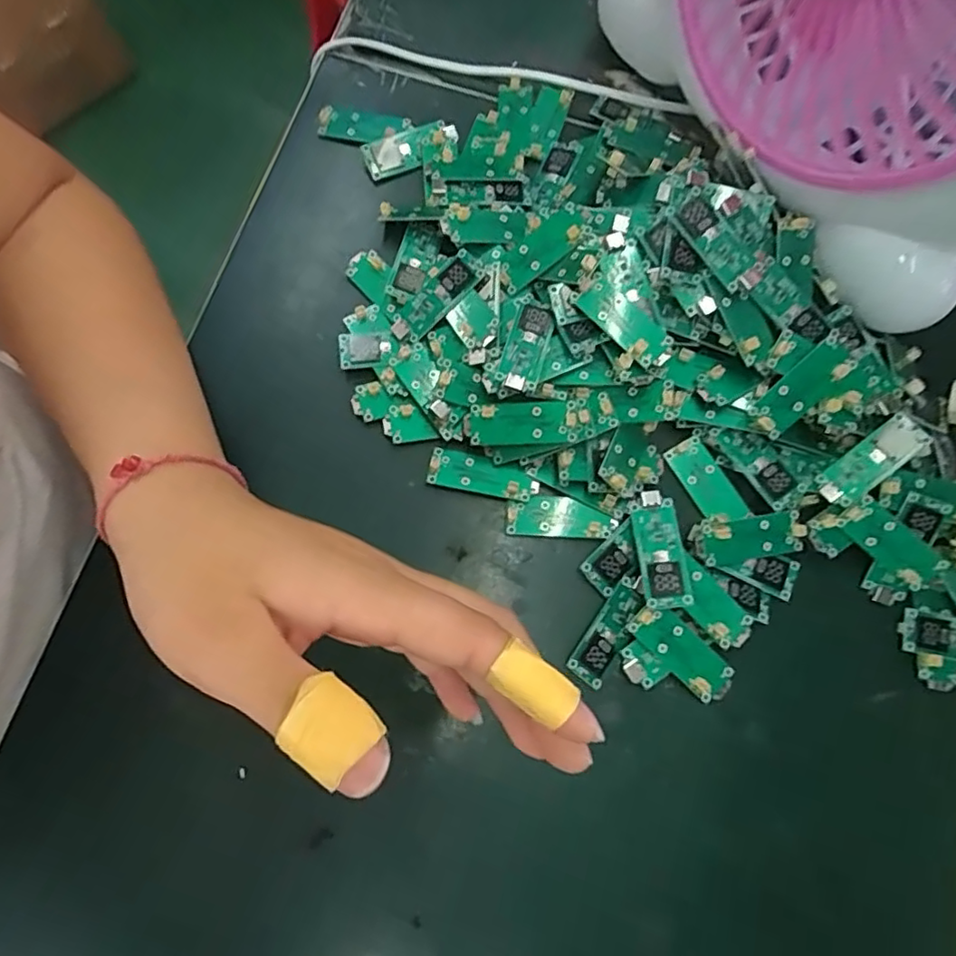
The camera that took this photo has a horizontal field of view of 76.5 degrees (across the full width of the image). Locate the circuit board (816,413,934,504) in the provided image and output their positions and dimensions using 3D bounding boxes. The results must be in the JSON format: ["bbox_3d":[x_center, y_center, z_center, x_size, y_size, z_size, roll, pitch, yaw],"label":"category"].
[{"bbox_3d":[0.177,-0.008,0.273,0.050,0.007,0.018,-40,73,9],"label":"circuit board"}]

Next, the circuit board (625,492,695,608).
[{"bbox_3d":[0.079,0.031,0.264,0.018,0.005,0.050,-9,68,11],"label":"circuit board"}]

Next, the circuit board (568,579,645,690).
[{"bbox_3d":[0.057,0.067,0.264,0.017,0.004,0.046,33,77,6],"label":"circuit board"}]

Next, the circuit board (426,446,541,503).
[{"bbox_3d":[0.003,-0.001,0.280,0.050,0.006,0.016,14,75,2],"label":"circuit board"}]

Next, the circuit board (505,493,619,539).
[{"bbox_3d":[0.038,0.018,0.279,0.049,0.005,0.019,4,75,-1],"label":"circuit board"}]

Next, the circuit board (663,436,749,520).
[{"bbox_3d":[0.106,0.002,0.284,0.018,0.005,0.042,-32,82,2],"label":"circuit board"}]

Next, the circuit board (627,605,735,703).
[{"bbox_3d":[0.087,0.074,0.260,0.019,0.004,0.048,-45,91,-3],"label":"circuit board"}]

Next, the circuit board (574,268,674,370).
[{"bbox_3d":[0.064,-0.070,0.267,0.020,0.005,0.045,-41,77,-5],"label":"circuit board"}]

